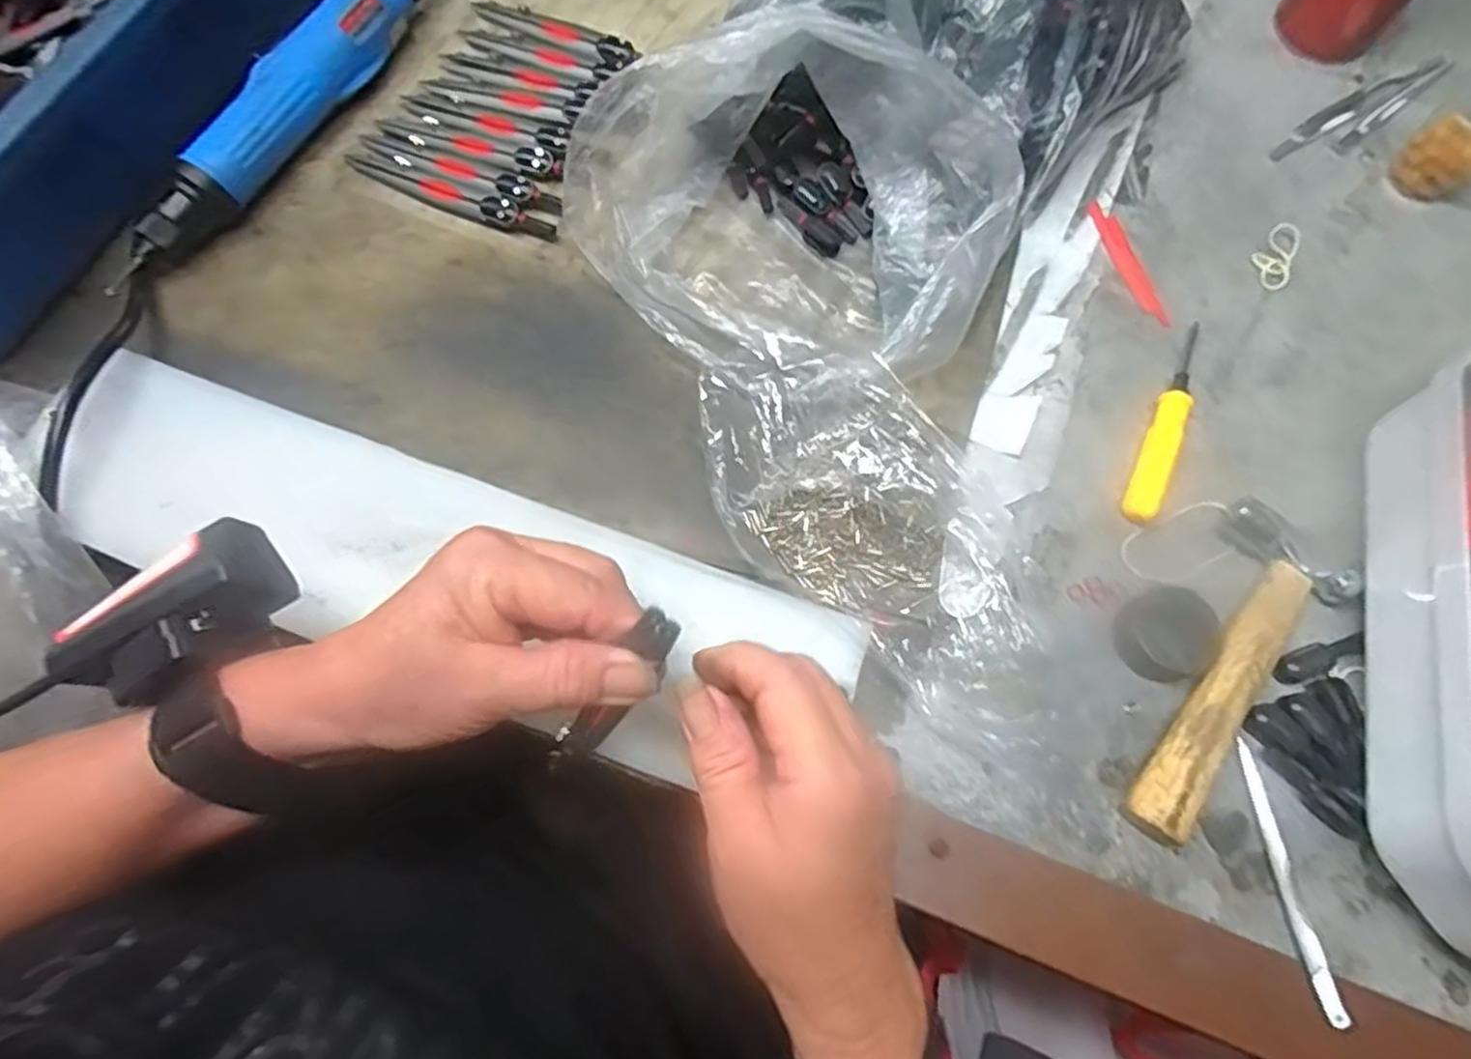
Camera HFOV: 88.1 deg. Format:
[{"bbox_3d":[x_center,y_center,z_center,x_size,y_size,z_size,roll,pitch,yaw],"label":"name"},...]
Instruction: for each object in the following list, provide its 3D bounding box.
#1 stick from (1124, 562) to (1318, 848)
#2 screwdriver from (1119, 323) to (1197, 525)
[{"bbox_3d":[0.209,0.069,0.327,0.024,0.019,0.136,34,75,10],"label":"stick"},{"bbox_3d":[0.215,-0.055,0.377,0.017,0.010,0.116,25,74,8],"label":"screwdriver"}]

